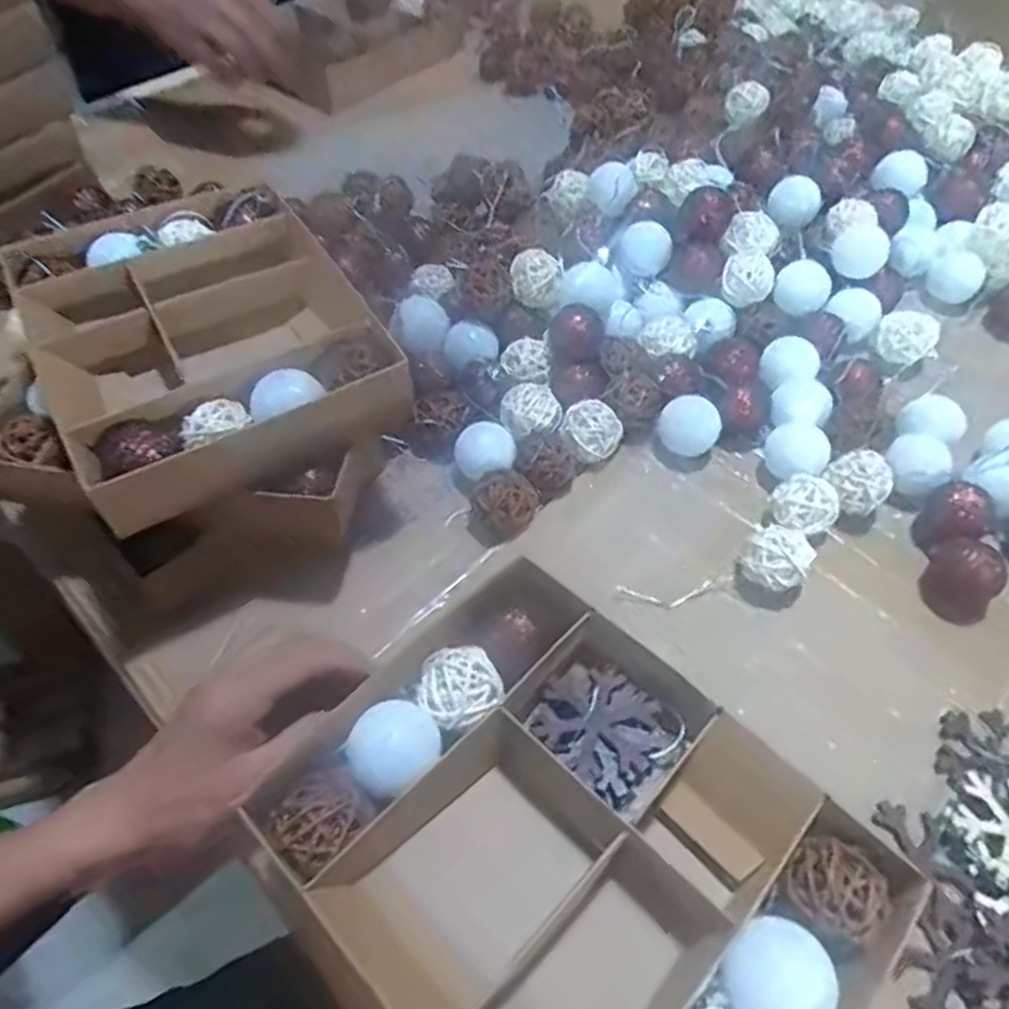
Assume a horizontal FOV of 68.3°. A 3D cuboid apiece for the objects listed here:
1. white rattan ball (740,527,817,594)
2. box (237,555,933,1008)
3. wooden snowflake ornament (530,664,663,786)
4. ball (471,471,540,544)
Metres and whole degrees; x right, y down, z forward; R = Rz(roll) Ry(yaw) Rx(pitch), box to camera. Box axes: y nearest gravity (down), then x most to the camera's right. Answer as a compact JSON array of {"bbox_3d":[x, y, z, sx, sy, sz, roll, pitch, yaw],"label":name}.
[{"bbox_3d":[0.156,0.034,0.427,0.033,0.033,0.032,0,55,0],"label":"white rattan ball"},{"bbox_3d":[0.027,0.148,0.308,0.209,0.063,0.178,36,62,22],"label":"box"},{"bbox_3d":[0.042,0.096,0.328,0.052,0.004,0.046,34,61,21],"label":"wooden snowflake ornament"},{"bbox_3d":[0.001,-0.002,0.449,0.034,0.035,0.043,36,62,22],"label":"ball"}]

